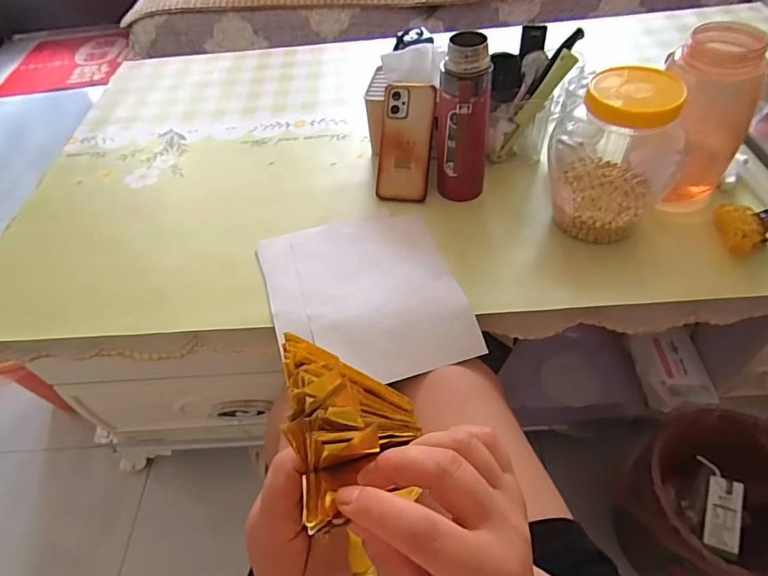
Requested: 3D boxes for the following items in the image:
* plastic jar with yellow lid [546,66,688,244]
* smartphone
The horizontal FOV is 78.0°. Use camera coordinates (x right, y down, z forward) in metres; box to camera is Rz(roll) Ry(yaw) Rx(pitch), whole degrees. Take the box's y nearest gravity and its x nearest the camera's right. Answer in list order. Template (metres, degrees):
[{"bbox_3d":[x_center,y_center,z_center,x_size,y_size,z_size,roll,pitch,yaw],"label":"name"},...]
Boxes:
[{"bbox_3d":[0.287,-0.161,0.582,0.136,0.170,0.140,-3,51,3],"label":"plastic jar with yellow lid"},{"bbox_3d":[0.033,-0.211,0.695,0.078,0.164,0.010,7,8,11],"label":"smartphone"}]

